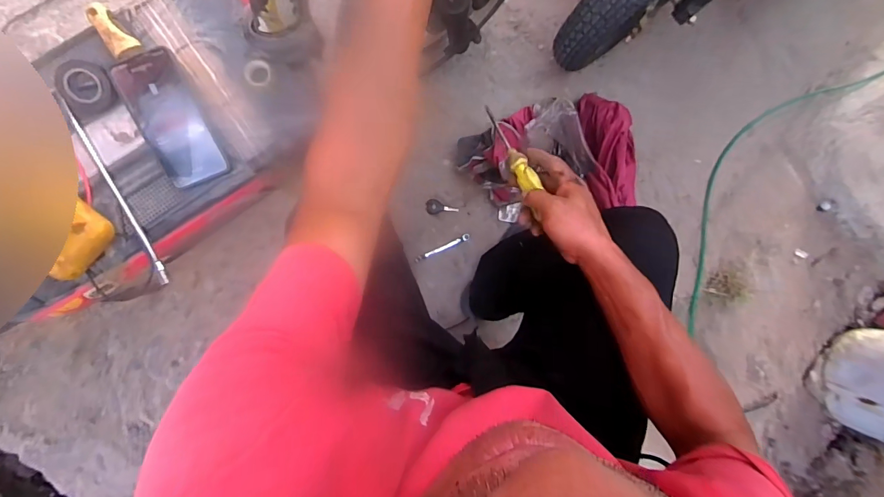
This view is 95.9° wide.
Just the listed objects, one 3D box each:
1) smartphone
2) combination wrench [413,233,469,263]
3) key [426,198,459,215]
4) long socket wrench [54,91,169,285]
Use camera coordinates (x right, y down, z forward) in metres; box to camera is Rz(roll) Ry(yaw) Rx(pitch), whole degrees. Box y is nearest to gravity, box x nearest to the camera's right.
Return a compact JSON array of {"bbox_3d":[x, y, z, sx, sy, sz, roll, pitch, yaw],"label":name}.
[{"bbox_3d":[-0.338,-0.161,0.501,0.073,0.008,0.159,-24,103,-9],"label":"smartphone"},{"bbox_3d":[0.002,-0.001,0.934,0.136,0.012,0.014,-26,96,-7],"label":"combination wrench"},{"bbox_3d":[0.000,-0.098,0.944,0.075,0.013,0.035,1,93,-9],"label":"key"},{"bbox_3d":[-0.410,-0.070,0.501,0.010,0.015,0.255,-26,96,-7],"label":"long socket wrench"}]

